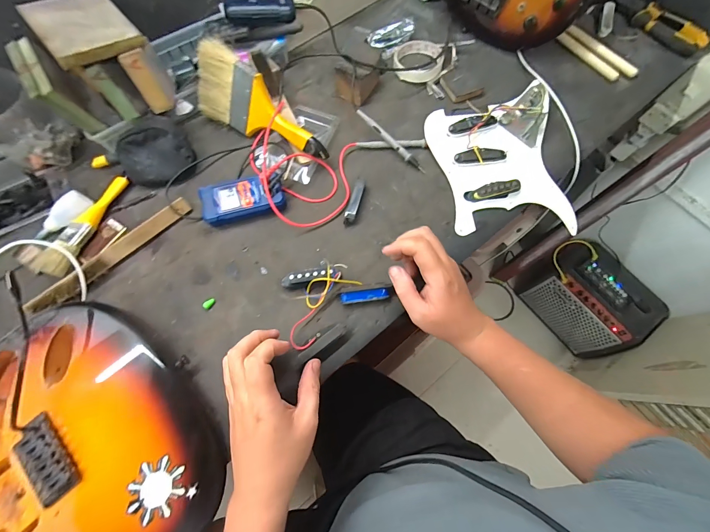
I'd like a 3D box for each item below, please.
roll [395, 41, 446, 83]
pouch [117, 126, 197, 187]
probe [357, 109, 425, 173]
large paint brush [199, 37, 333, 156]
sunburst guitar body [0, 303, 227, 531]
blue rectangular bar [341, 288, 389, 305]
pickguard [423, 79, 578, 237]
[{"bbox_3d":[0.112,-0.361,0.548,0.084,0.016,0.084,0,71,-1],"label":"roll"},{"bbox_3d":[-0.294,-0.160,0.455,0.098,0.055,0.075,4,71,0],"label":"pouch"},{"bbox_3d":[0.056,-0.195,0.488,0.138,0.009,0.009,42,74,-1],"label":"probe"},{"bbox_3d":[-0.138,-0.232,0.459,0.217,0.103,0.028,28,44,6],"label":"large paint brush"},{"bbox_3d":[-0.364,0.251,0.313,0.414,0.061,0.305,-39,76,-13],"label":"sunburst guitar body"},{"bbox_3d":[0.013,0.042,0.422,0.063,0.015,0.014,-5,71,-3],"label":"blue rectangular bar"},{"bbox_3d":[0.220,-0.171,0.486,0.203,0.037,0.244,-3,71,-2],"label":"pickguard"}]

